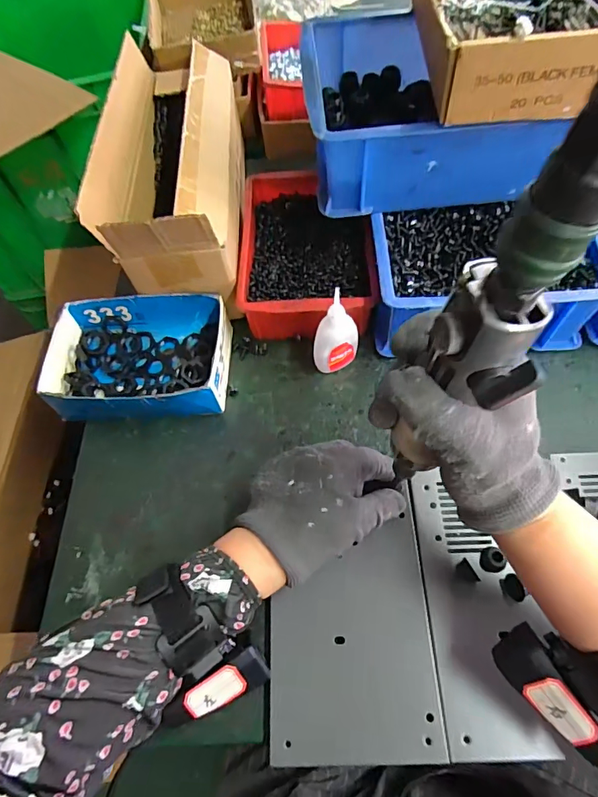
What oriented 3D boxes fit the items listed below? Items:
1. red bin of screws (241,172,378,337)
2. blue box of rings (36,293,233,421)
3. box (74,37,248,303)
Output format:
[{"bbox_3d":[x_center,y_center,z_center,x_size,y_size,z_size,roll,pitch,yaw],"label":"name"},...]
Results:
[{"bbox_3d":[0.006,-0.155,0.476,0.126,0.061,0.225,-2,60,3],"label":"red bin of screws"},{"bbox_3d":[-0.149,-0.038,0.429,0.161,0.051,0.118,-2,60,2],"label":"blue box of rings"},{"bbox_3d":[-0.128,-0.260,0.480,0.120,0.097,0.334,-5,61,2],"label":"box"}]

